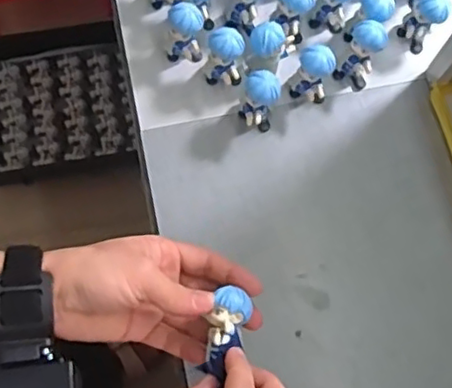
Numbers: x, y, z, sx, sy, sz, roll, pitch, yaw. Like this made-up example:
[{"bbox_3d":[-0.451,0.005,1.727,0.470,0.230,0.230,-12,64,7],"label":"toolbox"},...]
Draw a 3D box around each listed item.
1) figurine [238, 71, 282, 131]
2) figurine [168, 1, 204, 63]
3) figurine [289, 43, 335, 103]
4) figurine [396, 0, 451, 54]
[{"bbox_3d":[0.027,-0.072,0.503,0.028,0.065,0.033,11,74,3],"label":"figurine"},{"bbox_3d":[-0.033,-0.132,0.516,0.026,0.062,0.025,17,75,4],"label":"figurine"},{"bbox_3d":[0.071,-0.094,0.508,0.028,0.067,0.027,0,74,0],"label":"figurine"},{"bbox_3d":[0.166,-0.144,0.528,0.030,0.065,0.026,31,76,8],"label":"figurine"}]

